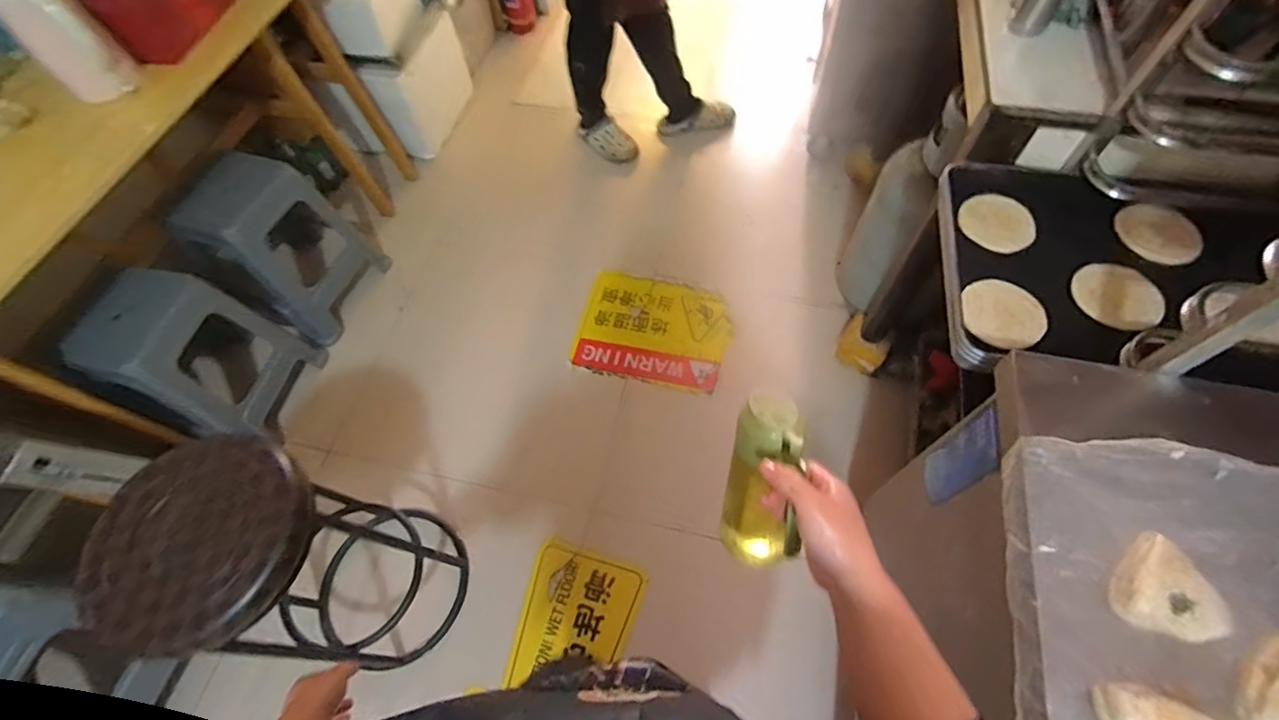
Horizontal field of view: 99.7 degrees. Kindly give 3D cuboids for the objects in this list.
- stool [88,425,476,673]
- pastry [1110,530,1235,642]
[{"bbox_3d":[-0.633,0.404,1.087,0.348,0.681,0.302,16,63,12],"label":"stool"},{"bbox_3d":[0.488,0.218,0.504,0.084,0.019,0.089,-19,61,-7],"label":"pastry"}]

